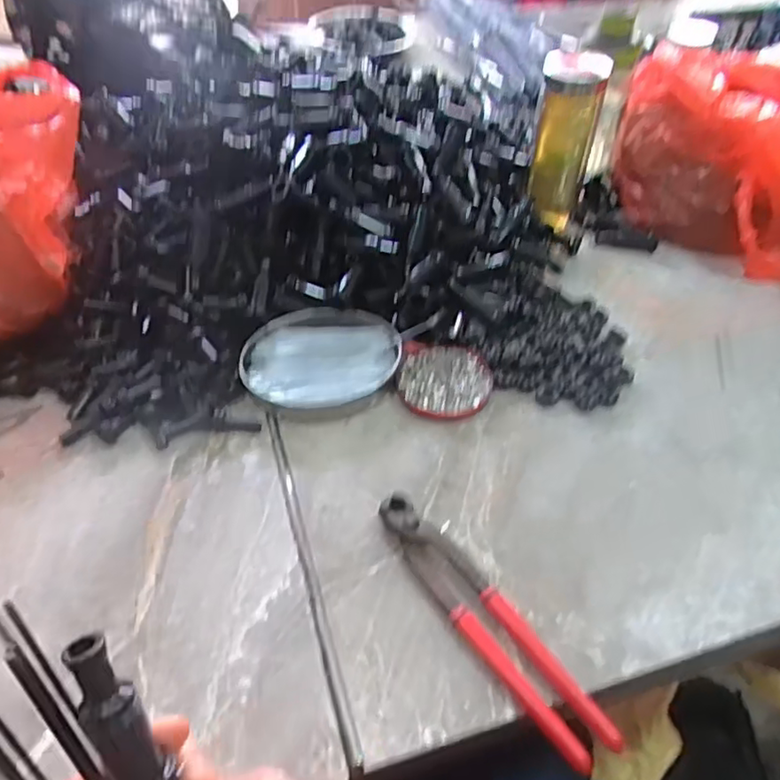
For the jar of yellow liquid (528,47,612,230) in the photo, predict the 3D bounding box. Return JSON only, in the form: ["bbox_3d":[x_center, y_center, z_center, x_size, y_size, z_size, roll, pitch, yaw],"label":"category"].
[{"bbox_3d":[0.179,-0.253,0.653,0.061,0.177,0.054,13,49,10],"label":"jar of yellow liquid"}]

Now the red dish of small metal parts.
[{"bbox_3d":[0.049,-0.009,0.547,0.078,0.009,0.079,3,48,2],"label":"red dish of small metal parts"}]

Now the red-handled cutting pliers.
[{"bbox_3d":[0.060,0.144,0.402,0.036,0.015,0.199,-26,54,-23],"label":"red-handled cutting pliers"}]

